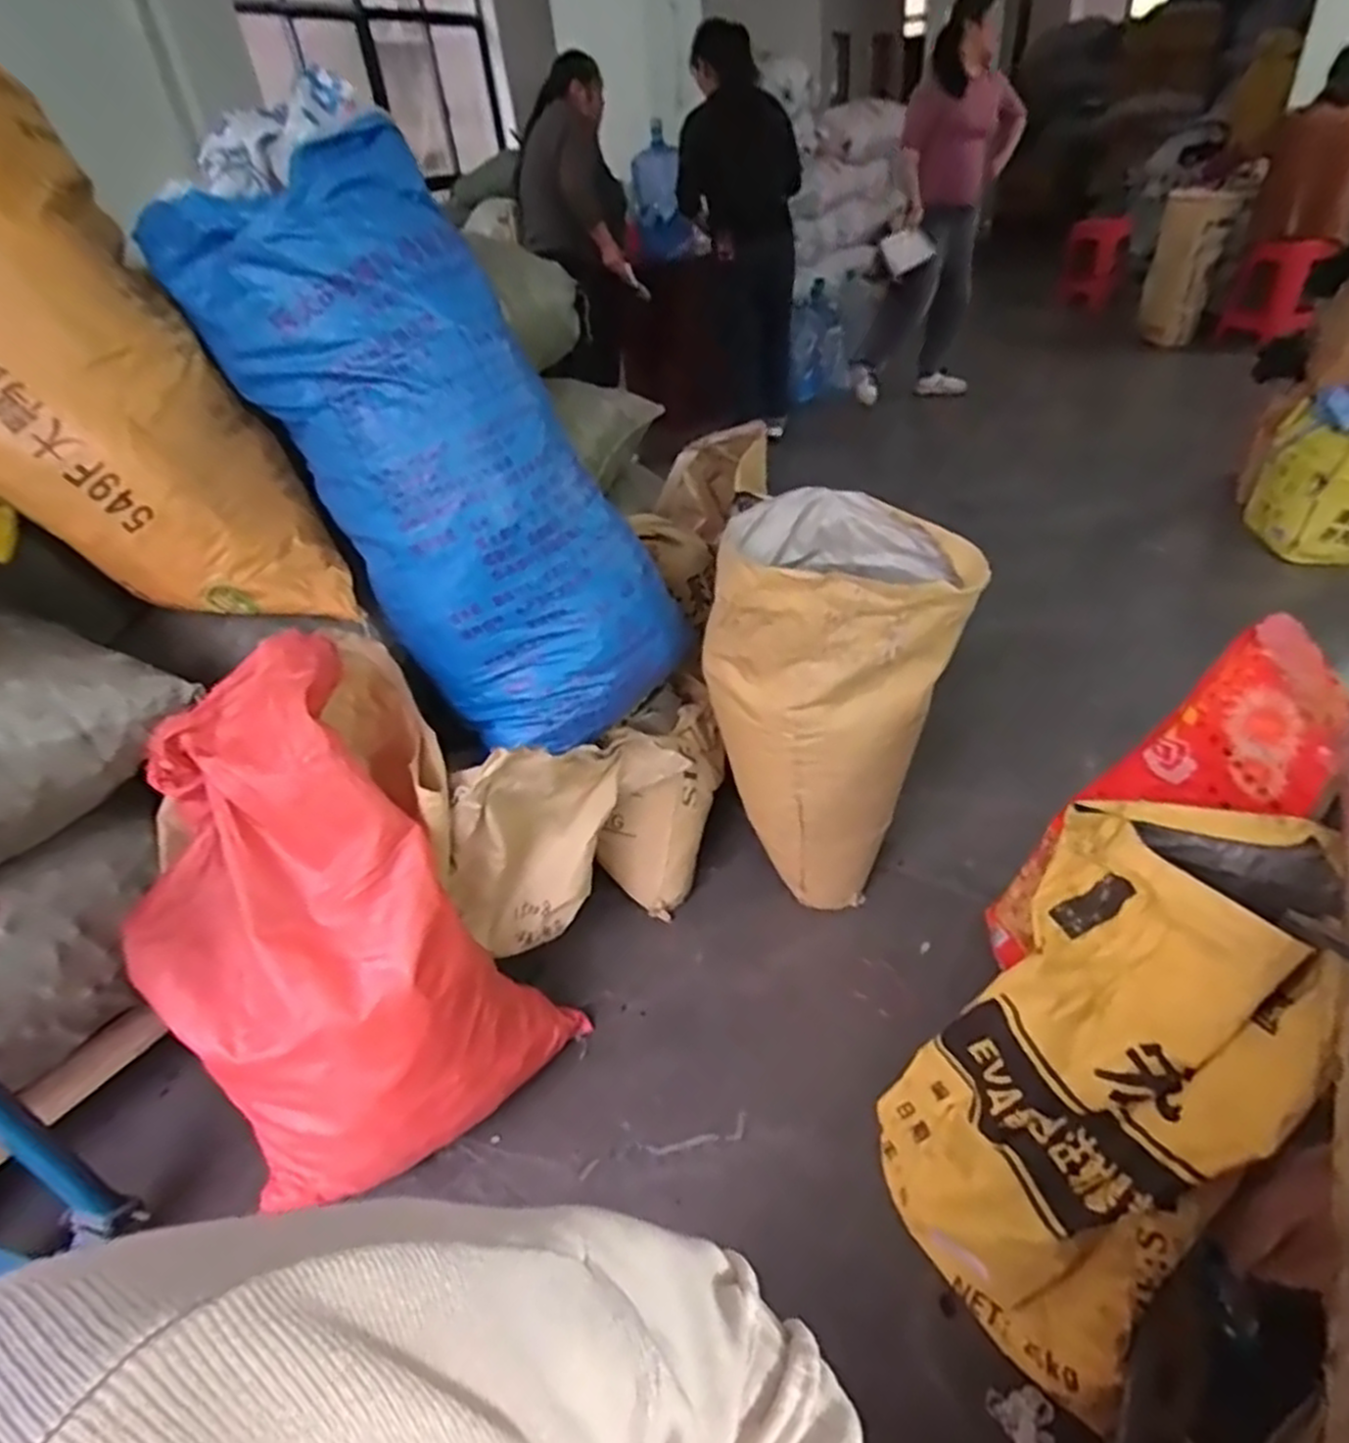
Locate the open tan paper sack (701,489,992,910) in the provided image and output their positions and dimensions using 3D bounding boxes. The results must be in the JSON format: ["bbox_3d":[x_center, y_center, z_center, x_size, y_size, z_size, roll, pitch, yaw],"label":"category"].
[{"bbox_3d":[0.271,-0.027,1.308,0.329,0.605,0.321,-28,41,-26],"label":"open tan paper sack"}]

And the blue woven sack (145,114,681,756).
[{"bbox_3d":[-0.324,-0.365,1.111,0.296,0.900,0.303,-14,26,39],"label":"blue woven sack"}]

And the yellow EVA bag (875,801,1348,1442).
[{"bbox_3d":[0.448,0.377,0.846,0.138,0.647,0.322,2,23,-44],"label":"yellow EVA bag"}]

